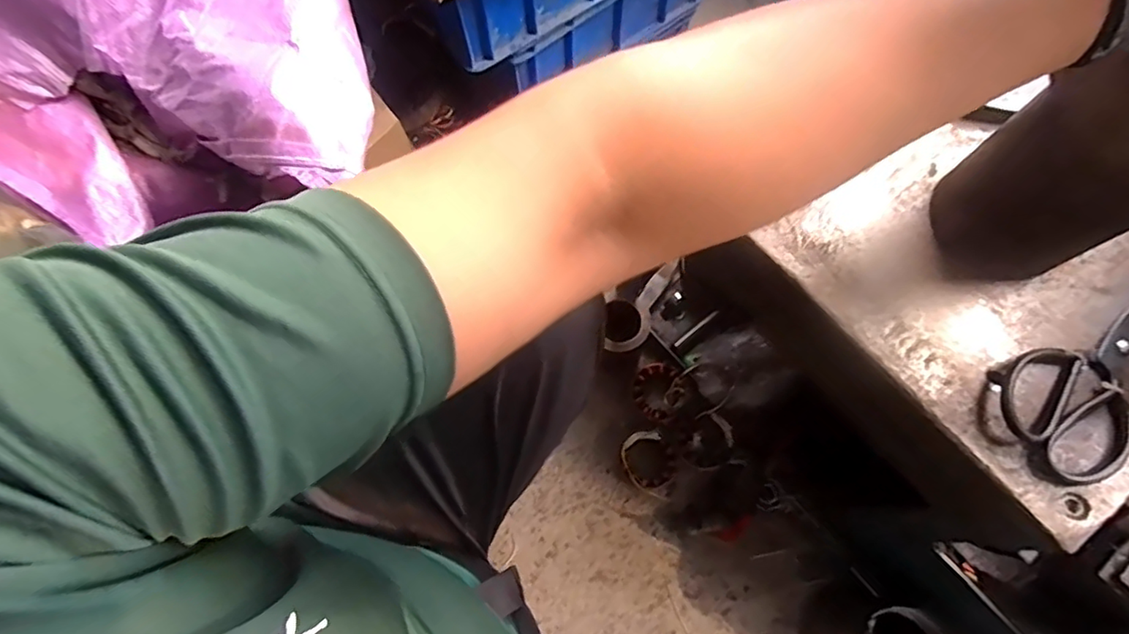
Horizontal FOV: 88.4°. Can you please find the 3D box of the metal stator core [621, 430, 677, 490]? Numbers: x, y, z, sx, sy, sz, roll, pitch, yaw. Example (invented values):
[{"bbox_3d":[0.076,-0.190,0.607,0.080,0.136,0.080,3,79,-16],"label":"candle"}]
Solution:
[{"bbox_3d":[0.122,0.209,0.846,0.072,0.040,0.079,0,72,1],"label":"metal stator core"}]

